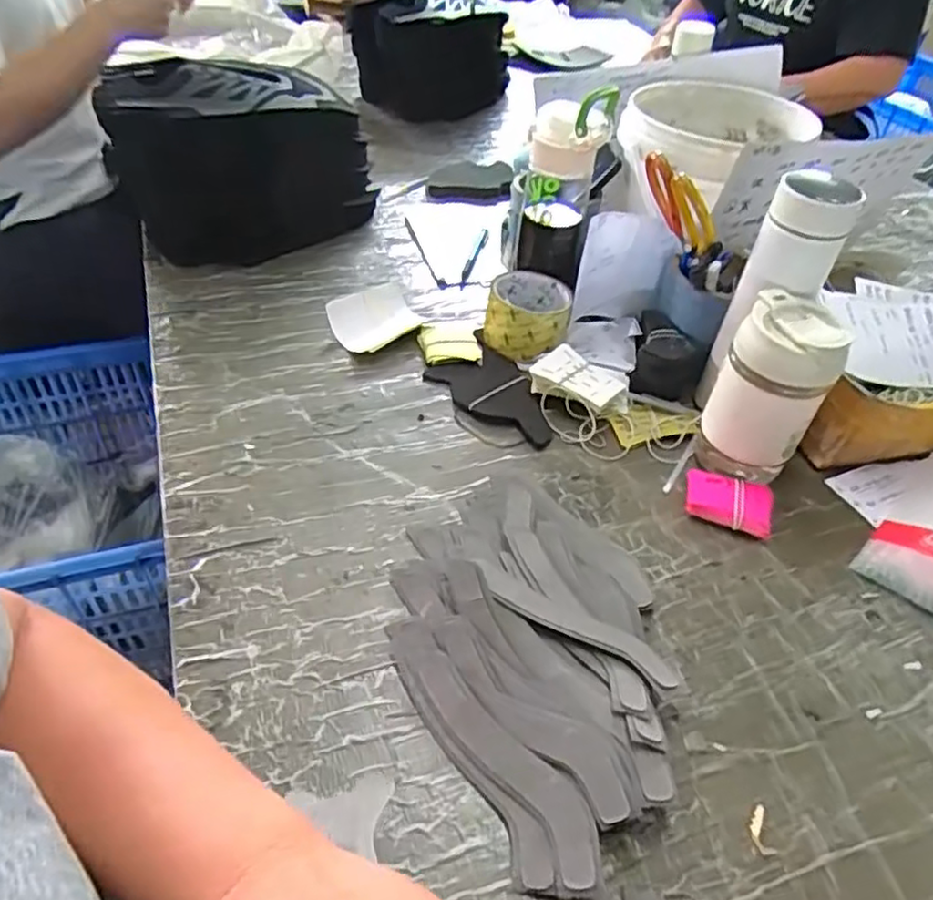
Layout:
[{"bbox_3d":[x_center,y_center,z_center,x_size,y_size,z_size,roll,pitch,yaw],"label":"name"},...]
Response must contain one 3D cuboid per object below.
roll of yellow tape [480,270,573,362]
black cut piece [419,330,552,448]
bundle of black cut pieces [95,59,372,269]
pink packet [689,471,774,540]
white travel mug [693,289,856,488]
[{"bbox_3d":[0.065,-0.145,0.719,0.085,0.056,0.087,3,43,-3],"label":"roll of yellow tape"},{"bbox_3d":[0.025,-0.059,0.673,0.087,0.010,0.169,-21,51,-24],"label":"black cut piece"},{"bbox_3d":[-0.282,-0.358,0.867,0.293,0.213,0.135,-10,45,-16],"label":"bundle of black cut pieces"},{"bbox_3d":[0.223,0.046,0.575,0.069,0.023,0.046,16,44,11],"label":"pink packet"},{"bbox_3d":[0.253,-0.045,0.573,0.081,0.156,0.073,25,46,19],"label":"white travel mug"}]

